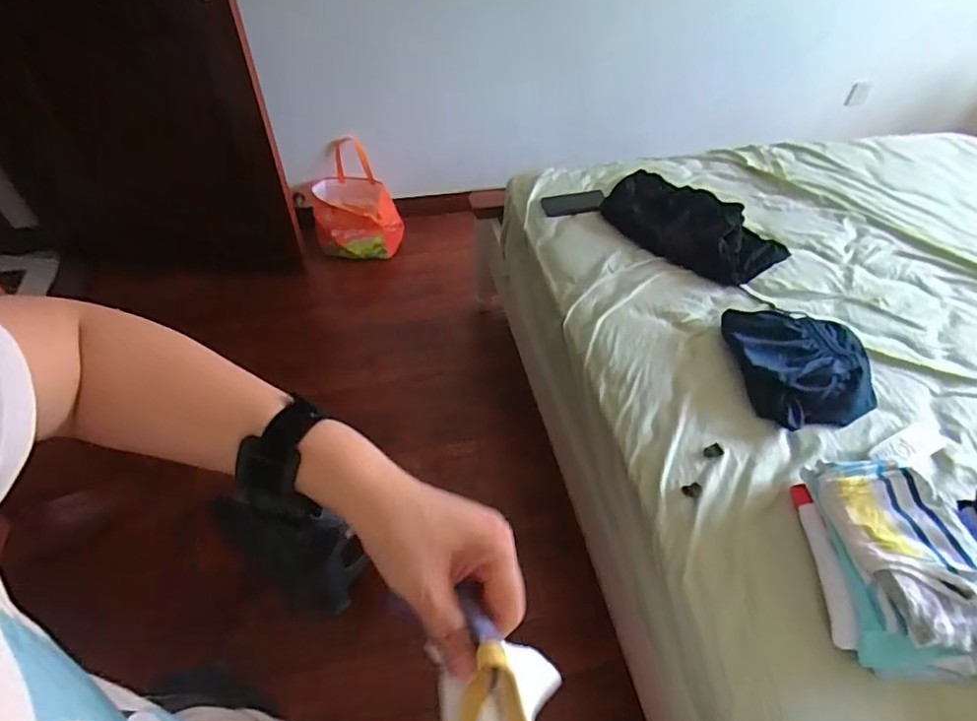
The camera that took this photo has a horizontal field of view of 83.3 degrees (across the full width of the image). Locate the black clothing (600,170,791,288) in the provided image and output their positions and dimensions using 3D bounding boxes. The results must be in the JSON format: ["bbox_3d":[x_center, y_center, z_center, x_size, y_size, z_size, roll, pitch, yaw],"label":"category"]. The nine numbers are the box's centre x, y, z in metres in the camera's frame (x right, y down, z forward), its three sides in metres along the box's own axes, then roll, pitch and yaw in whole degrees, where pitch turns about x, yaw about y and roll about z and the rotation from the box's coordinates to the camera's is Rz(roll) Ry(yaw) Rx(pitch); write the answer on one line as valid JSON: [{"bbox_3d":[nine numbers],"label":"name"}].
[{"bbox_3d":[0.423,-0.310,1.194,0.259,0.063,0.393,-32,57,-26],"label":"black clothing"}]

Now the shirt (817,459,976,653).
[{"bbox_3d":[0.545,0.236,0.713,0.150,0.051,0.247,-8,50,-9],"label":"shirt"}]

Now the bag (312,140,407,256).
[{"bbox_3d":[-0.419,-0.503,1.714,0.255,0.342,0.200,-10,50,-11],"label":"bag"}]

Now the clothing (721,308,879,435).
[{"bbox_3d":[0.578,0.003,0.997,0.247,0.046,0.250,1,49,-1],"label":"clothing"}]

